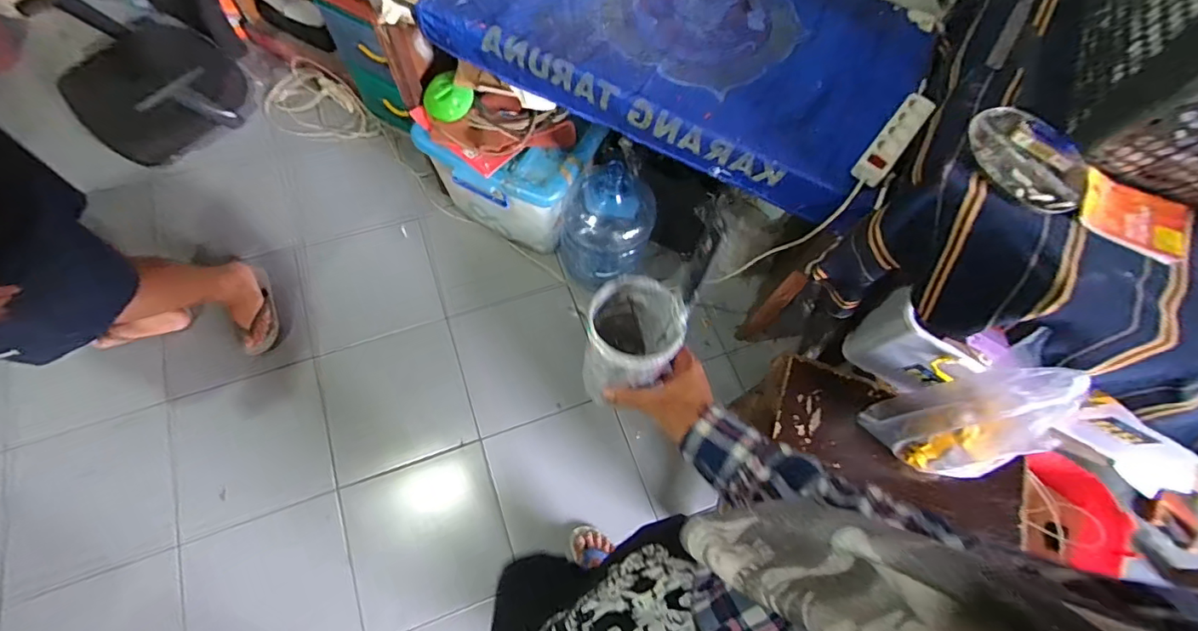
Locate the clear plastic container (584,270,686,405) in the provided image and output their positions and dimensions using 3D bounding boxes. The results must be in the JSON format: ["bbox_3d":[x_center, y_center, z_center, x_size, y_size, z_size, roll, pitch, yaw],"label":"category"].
[{"bbox_3d":[0.035,0.029,0.584,0.093,0.160,0.103,-11,68,-7],"label":"clear plastic container"}]

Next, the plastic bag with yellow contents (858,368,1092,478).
[{"bbox_3d":[0.652,0.199,0.919,0.130,0.347,0.184,-9,68,-6],"label":"plastic bag with yellow contents"}]

